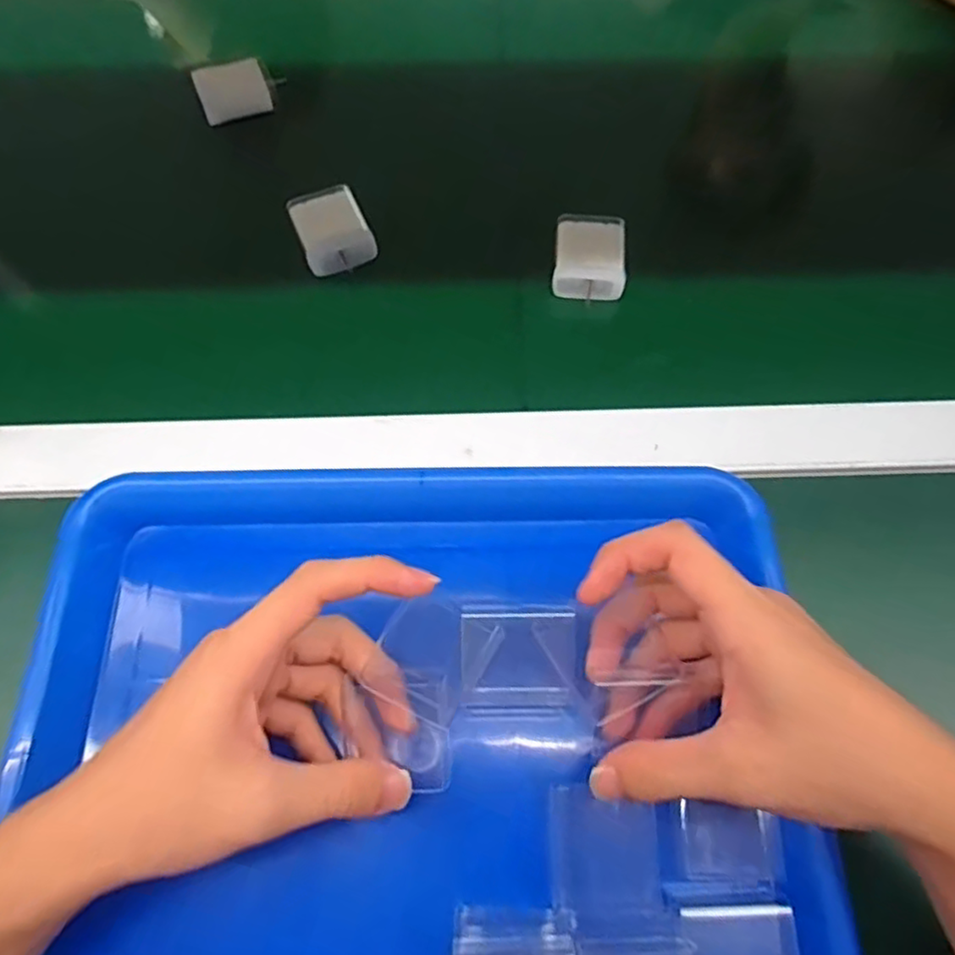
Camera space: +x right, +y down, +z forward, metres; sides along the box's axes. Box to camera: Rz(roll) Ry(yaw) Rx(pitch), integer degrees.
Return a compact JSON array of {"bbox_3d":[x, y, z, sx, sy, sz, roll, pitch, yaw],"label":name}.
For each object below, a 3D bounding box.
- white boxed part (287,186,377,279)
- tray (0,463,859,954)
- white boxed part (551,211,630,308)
[{"bbox_3d":[-0.091,-0.156,0.414,0.042,0.015,0.057,-22,67,-10],"label":"white boxed part"},{"bbox_3d":[-0.026,0.117,0.284,0.317,0.049,0.262,-3,65,-2],"label":"tray"},{"bbox_3d":[0.069,-0.135,0.406,0.042,0.015,0.056,6,65,2],"label":"white boxed part"}]

